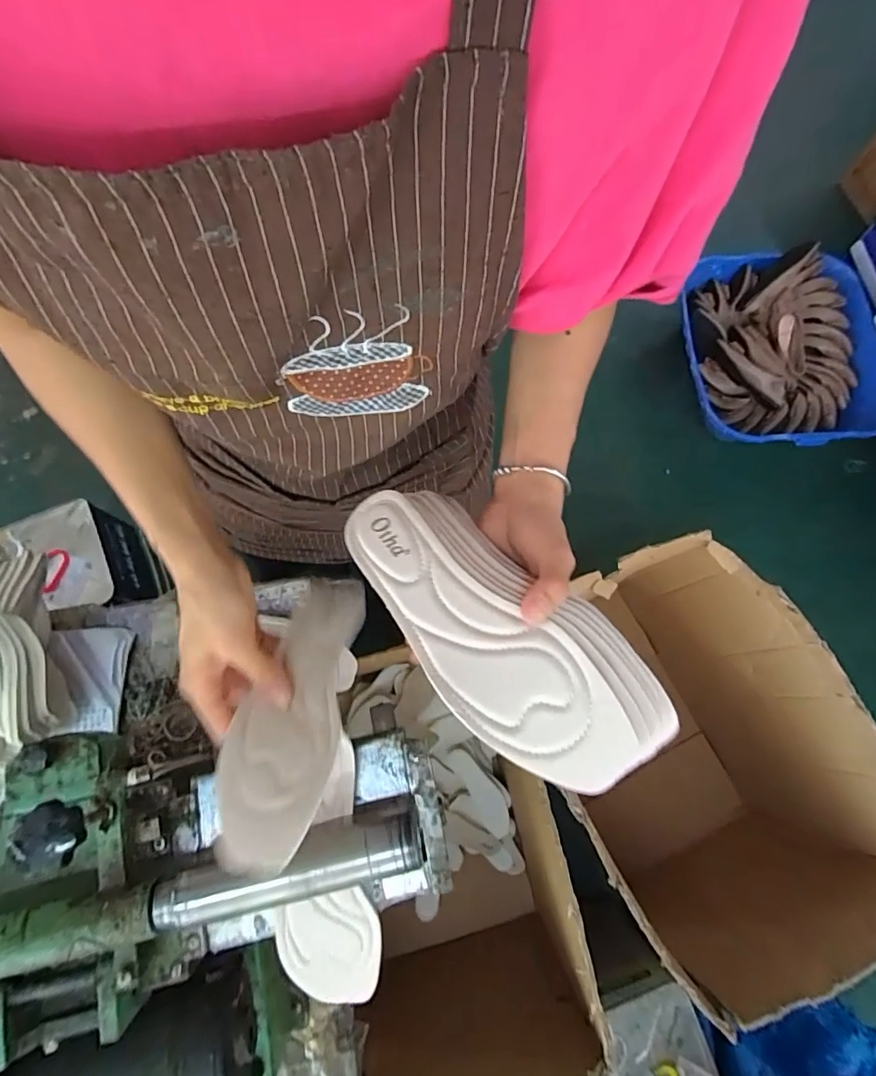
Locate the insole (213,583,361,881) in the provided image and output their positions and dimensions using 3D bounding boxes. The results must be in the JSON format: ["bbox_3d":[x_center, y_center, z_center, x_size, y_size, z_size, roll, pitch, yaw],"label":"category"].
[{"bbox_3d":[-0.101,0.112,0.362,0.068,0.010,0.213,5,43,0],"label":"insole"}]

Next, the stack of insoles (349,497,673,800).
[{"bbox_3d":[0.026,0.048,0.301,0.094,0.032,0.218,-41,67,-11],"label":"stack of insoles"}]

